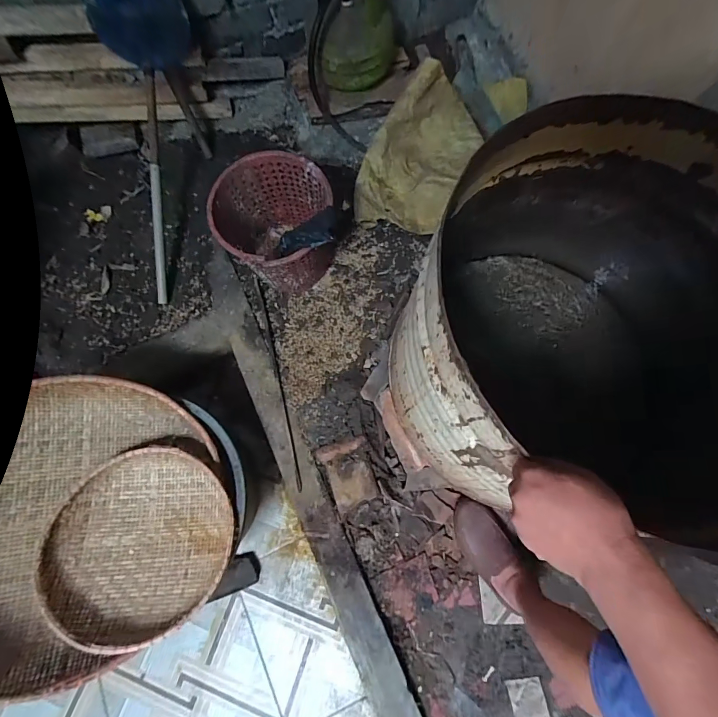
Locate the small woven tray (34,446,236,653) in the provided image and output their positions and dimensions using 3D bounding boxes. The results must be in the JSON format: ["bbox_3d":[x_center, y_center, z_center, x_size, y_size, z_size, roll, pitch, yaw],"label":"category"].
[{"bbox_3d":[-0.440,0.370,0.786,0.352,0.089,0.338,-30,75,-10],"label":"small woven tray"}]

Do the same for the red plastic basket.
[{"bbox_3d":[-0.201,-0.313,0.997,0.271,0.278,0.287,0,72,-1],"label":"red plastic basket"}]

